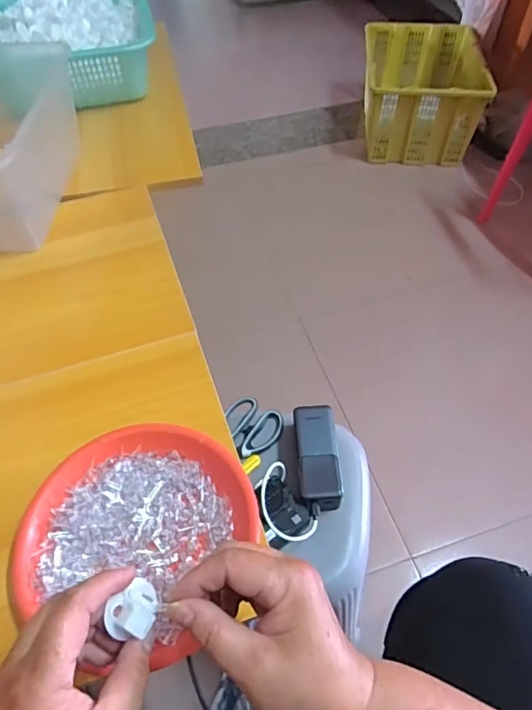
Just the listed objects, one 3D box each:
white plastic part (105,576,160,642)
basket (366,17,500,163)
[{"bbox_3d":[-0.076,0.149,0.286,0.030,0.015,0.026,-39,62,-24],"label":"white plastic part"},{"bbox_3d":[0.470,-0.807,1.540,0.321,0.230,0.442,4,54,4],"label":"basket"}]

